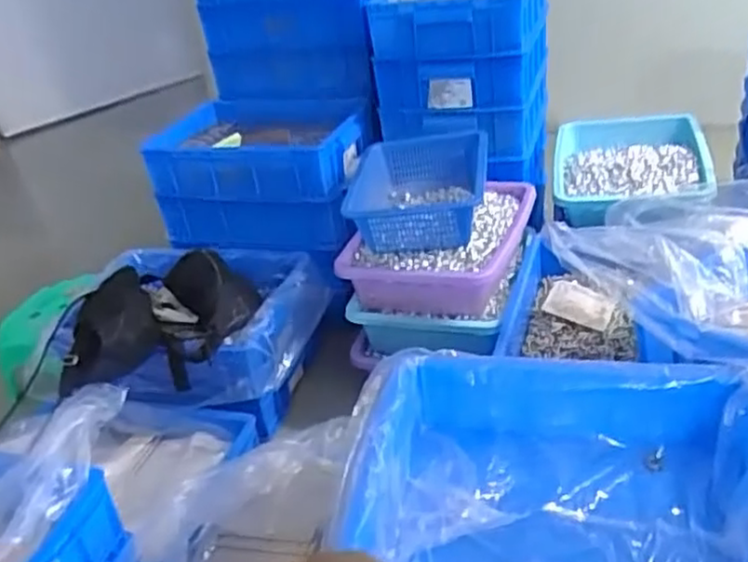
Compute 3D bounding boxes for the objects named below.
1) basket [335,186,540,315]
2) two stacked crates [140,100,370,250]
[{"bbox_3d":[0.124,-0.067,1.274,0.292,0.125,0.320,6,33,22],"label":"basket"},{"bbox_3d":[-0.224,-0.227,1.433,0.434,0.201,0.316,1,32,15],"label":"two stacked crates"}]

